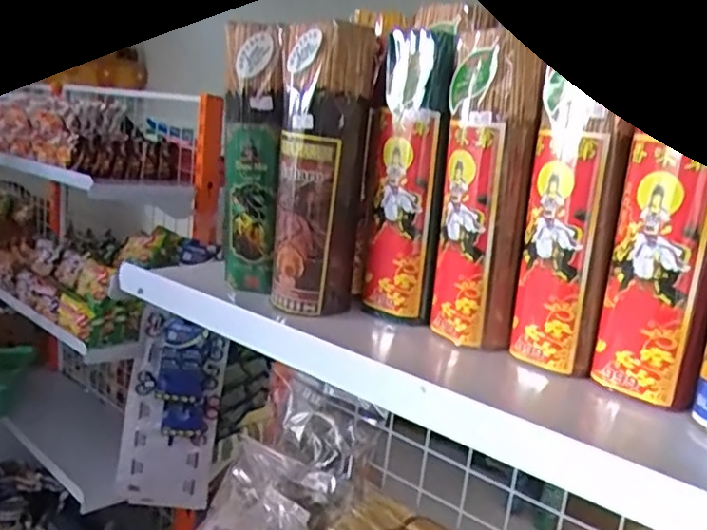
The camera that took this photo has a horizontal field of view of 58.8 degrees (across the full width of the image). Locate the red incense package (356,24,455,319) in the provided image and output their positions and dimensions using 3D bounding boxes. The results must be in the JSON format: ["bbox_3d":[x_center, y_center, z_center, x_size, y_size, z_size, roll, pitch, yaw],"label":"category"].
[{"bbox_3d":[0.051,-0.086,0.627,0.062,0.273,0.060,6,12,-3],"label":"red incense package"}]

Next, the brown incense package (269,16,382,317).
[{"bbox_3d":[-0.030,-0.091,0.630,0.083,0.274,0.071,7,12,2],"label":"brown incense package"}]

